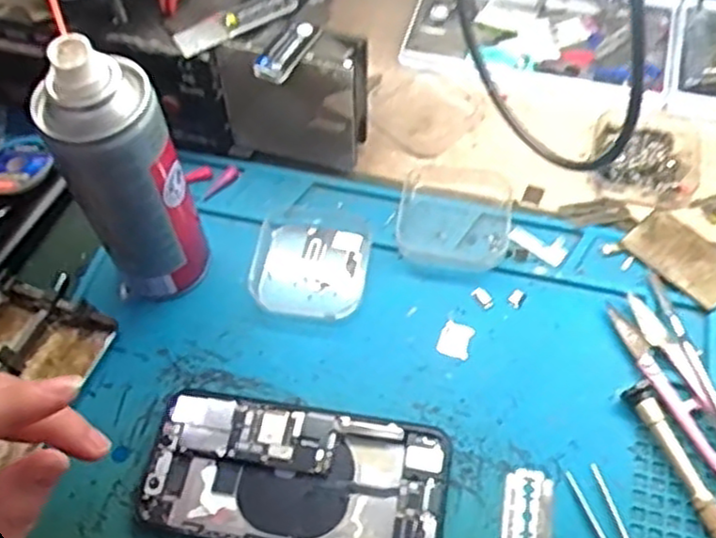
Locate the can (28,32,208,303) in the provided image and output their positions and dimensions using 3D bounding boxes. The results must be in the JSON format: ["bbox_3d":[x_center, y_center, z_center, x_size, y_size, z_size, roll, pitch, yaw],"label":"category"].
[{"bbox_3d":[-0.108,-0.041,0.354,0.054,0.148,0.049,-32,62,-17],"label":"can"}]

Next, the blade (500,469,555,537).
[{"bbox_3d":[0.078,0.113,0.341,0.023,0.004,0.042,7,58,7],"label":"blade"}]

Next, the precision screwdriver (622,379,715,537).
[{"bbox_3d":[0.158,0.101,0.336,0.016,0.014,0.110,-20,59,-10],"label":"precision screwdriver"}]

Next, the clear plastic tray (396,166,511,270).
[{"bbox_3d":[0.057,-0.033,0.434,0.062,0.011,0.069,7,58,7],"label":"clear plastic tray"}]

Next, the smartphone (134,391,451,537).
[{"bbox_3d":[-0.030,0.099,0.349,0.141,0.009,0.068,7,58,7],"label":"smartphone"}]

